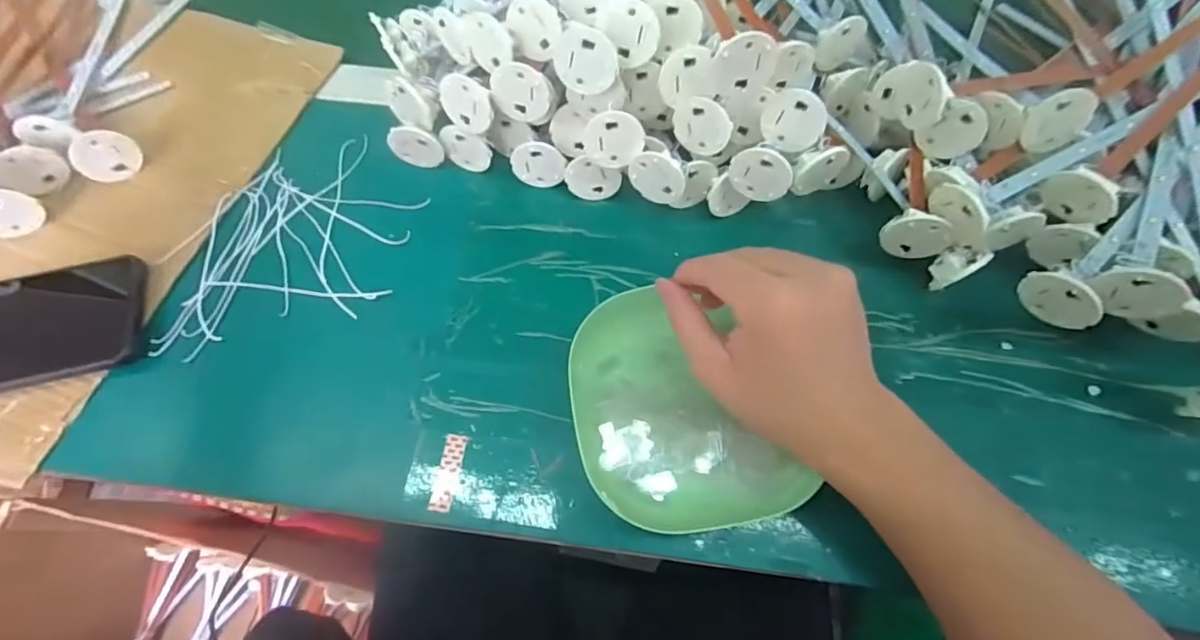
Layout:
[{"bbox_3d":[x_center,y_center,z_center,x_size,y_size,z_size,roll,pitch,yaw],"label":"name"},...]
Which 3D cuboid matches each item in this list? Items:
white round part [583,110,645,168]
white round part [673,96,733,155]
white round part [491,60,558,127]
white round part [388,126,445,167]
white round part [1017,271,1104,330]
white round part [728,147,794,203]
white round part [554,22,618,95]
[{"bbox_3d":[0.009,-0.114,0.344,0.037,0.036,0.004,10,43,-2],"label":"white round part"},{"bbox_3d":[0.065,-0.124,0.347,0.038,0.036,0.004,27,52,15],"label":"white round part"},{"bbox_3d":[-0.049,-0.144,0.345,0.042,0.038,0.006,22,52,-5],"label":"white round part"},{"bbox_3d":[-0.130,-0.122,0.388,0.036,0.033,0.011,13,66,7],"label":"white round part"},{"bbox_3d":[0.251,-0.011,0.297,0.006,0.036,0.038,-29,68,-11],"label":"white round part"},{"bbox_3d":[0.100,-0.091,0.339,0.038,0.031,0.011,17,67,9],"label":"white round part"},{"bbox_3d":[-0.009,-0.154,0.323,0.038,0.036,0.007,29,43,-2],"label":"white round part"}]

